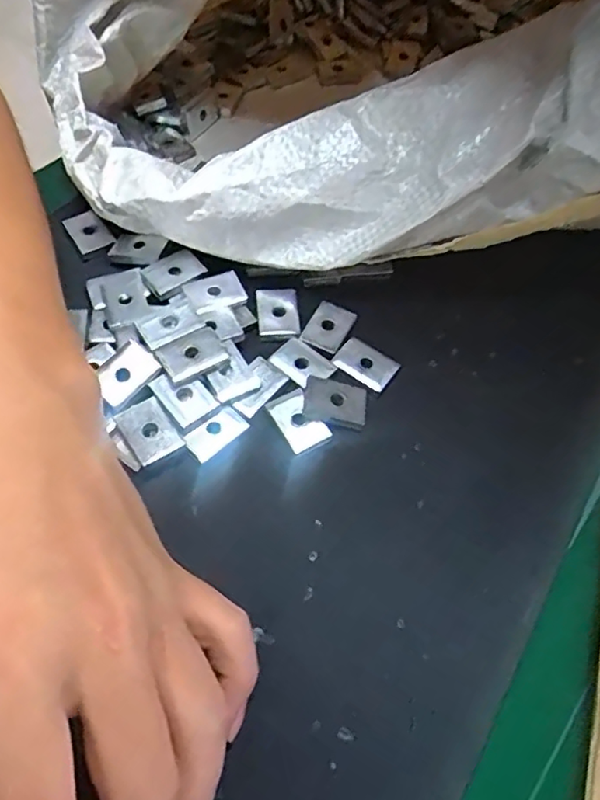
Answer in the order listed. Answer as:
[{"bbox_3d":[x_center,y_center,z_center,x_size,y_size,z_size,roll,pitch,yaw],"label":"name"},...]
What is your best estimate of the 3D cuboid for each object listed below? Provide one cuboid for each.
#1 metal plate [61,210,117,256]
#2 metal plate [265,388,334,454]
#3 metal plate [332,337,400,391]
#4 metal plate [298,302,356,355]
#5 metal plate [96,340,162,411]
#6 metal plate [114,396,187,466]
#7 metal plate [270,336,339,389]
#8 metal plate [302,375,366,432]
[{"bbox_3d":[-0.113,-0.090,0.311,0.019,0.004,0.026,-33,72,-12],"label":"metal plate"},{"bbox_3d":[-0.001,0.008,0.258,0.018,0.004,0.028,-28,65,-19],"label":"metal plate"},{"bbox_3d":[0.030,-0.017,0.277,0.028,0.004,0.018,34,63,16],"label":"metal plate"},{"bbox_3d":[0.014,-0.036,0.289,0.020,0.004,0.028,26,61,12],"label":"metal plate"},{"bbox_3d":[-0.077,-0.012,0.254,0.020,0.004,0.027,35,63,16],"label":"metal plate"},{"bbox_3d":[-0.064,0.012,0.245,0.019,0.004,0.026,-31,66,-20],"label":"metal plate"},{"bbox_3d":[0.001,-0.017,0.275,0.027,0.004,0.020,39,64,18],"label":"metal plate"},{"bbox_3d":[0.015,0.002,0.263,0.028,0.005,0.021,9,59,1],"label":"metal plate"}]

